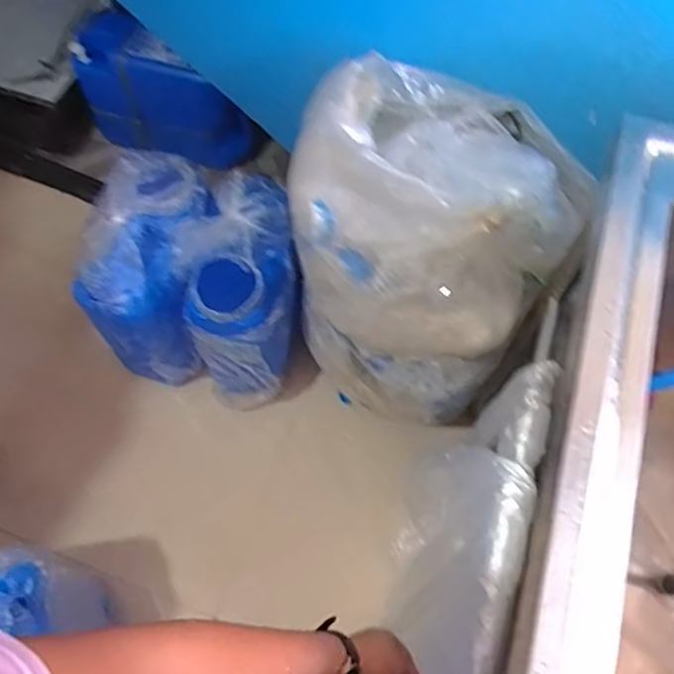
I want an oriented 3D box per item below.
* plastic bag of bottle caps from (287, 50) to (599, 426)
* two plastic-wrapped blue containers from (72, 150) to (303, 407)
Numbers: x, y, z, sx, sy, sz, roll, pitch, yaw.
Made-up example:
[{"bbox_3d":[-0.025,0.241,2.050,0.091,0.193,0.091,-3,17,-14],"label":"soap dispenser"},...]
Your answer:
[{"bbox_3d":[0.131,-0.088,1.114,0.409,0.690,0.392,12,66,4],"label":"plastic bag of bottle caps"},{"bbox_3d":[-0.273,-0.089,1.295,0.395,0.453,0.310,17,66,6],"label":"two plastic-wrapped blue containers"}]

